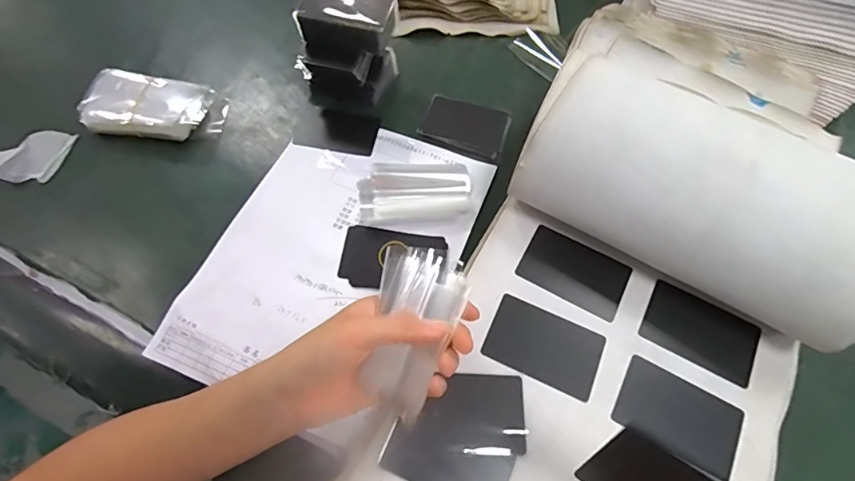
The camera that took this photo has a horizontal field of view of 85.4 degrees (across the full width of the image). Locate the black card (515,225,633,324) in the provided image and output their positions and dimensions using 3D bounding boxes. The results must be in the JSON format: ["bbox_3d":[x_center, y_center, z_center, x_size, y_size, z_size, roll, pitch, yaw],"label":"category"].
[{"bbox_3d":[0.122,0.026,0.385,0.084,0.004,0.054,28,67,11],"label":"black card"}]

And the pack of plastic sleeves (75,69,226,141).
[{"bbox_3d":[-0.282,-0.141,0.487,0.131,0.034,0.072,7,62,2],"label":"pack of plastic sleeves"}]

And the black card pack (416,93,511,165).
[{"bbox_3d":[0.041,-0.125,0.509,0.094,0.009,0.067,21,63,9],"label":"black card pack"}]

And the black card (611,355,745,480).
[{"bbox_3d":[0.181,0.125,0.333,0.084,0.004,0.055,28,61,12],"label":"black card"}]

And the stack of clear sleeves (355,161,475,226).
[{"bbox_3d":[-0.013,-0.051,0.465,0.110,0.007,0.070,-5,62,-4],"label":"stack of clear sleeves"}]

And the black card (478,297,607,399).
[{"bbox_3d":[0.089,0.081,0.355,0.083,0.004,0.055,24,62,10],"label":"black card"}]

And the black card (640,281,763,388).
[{"bbox_3d":[0.214,0.071,0.364,0.085,0.004,0.053,28,67,10],"label":"black card"}]

